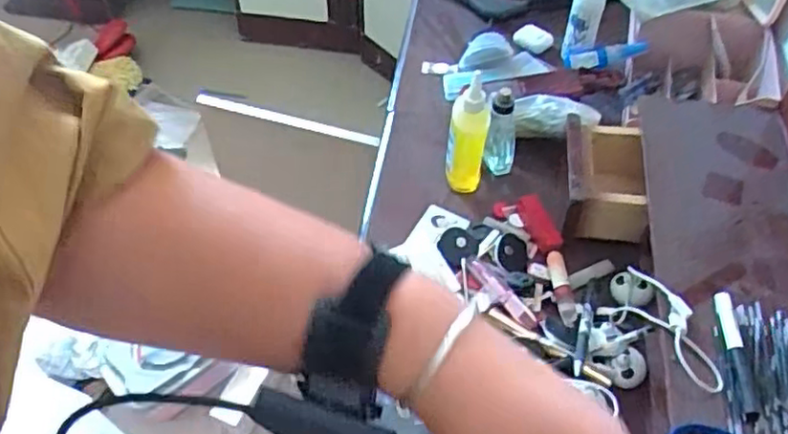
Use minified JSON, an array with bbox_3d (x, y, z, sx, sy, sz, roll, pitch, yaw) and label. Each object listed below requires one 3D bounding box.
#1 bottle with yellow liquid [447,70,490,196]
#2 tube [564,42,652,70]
[{"bbox_3d":[0.087,-0.091,0.788,0.046,0.148,0.040,5,53,4],"label":"bottle with yellow liquid"},{"bbox_3d":[0.298,-0.228,0.935,0.116,0.031,0.025,-3,48,29],"label":"tube"}]

